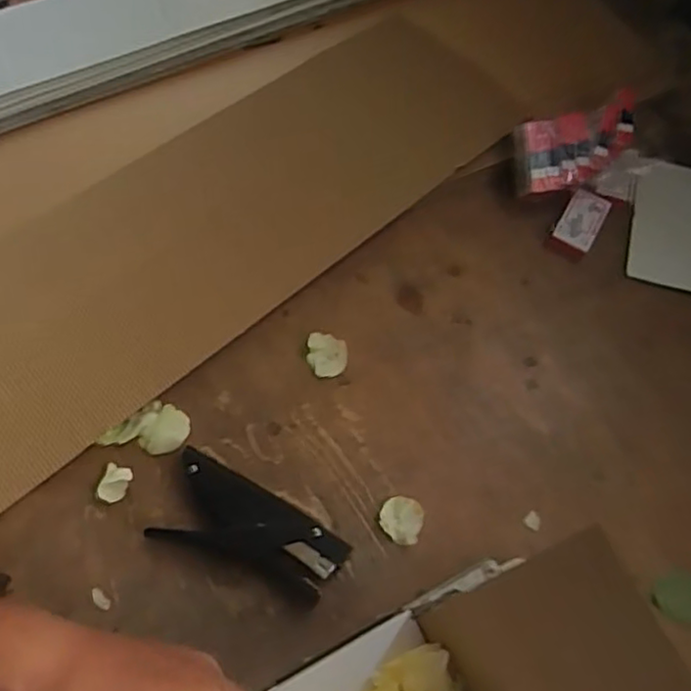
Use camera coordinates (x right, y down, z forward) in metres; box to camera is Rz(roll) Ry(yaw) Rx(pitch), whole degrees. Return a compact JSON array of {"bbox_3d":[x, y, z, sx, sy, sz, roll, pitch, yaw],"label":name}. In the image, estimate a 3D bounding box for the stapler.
[{"bbox_3d":[-0.072,0.144,0.522,0.146,0.024,0.069,22,66,7],"label":"stapler"}]

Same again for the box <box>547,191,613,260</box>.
[{"bbox_3d":[0.236,-0.121,0.668,0.042,0.021,0.070,29,67,10],"label":"box"}]

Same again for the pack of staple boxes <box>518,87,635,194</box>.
[{"bbox_3d":[0.240,-0.205,0.679,0.150,0.043,0.079,-20,68,-12],"label":"pack of staple boxes"}]

